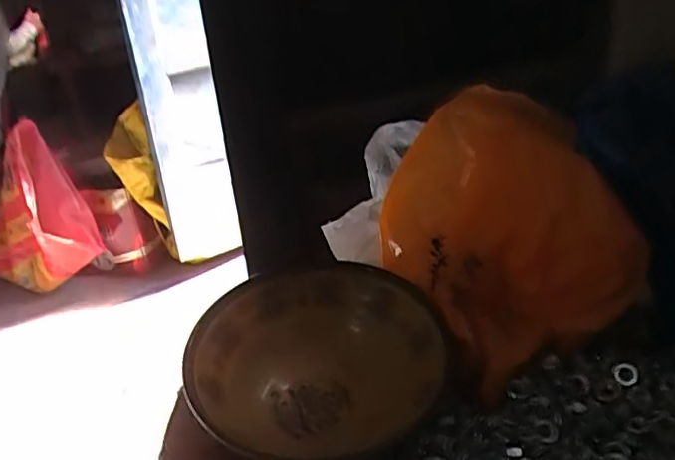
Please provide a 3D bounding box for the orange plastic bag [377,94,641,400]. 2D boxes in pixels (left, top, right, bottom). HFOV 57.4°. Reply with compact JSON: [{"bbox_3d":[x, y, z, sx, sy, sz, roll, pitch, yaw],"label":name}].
[{"bbox_3d":[0.130,0.002,0.475,0.161,0.174,0.127,-11,26,-10],"label":"orange plastic bag"}]

